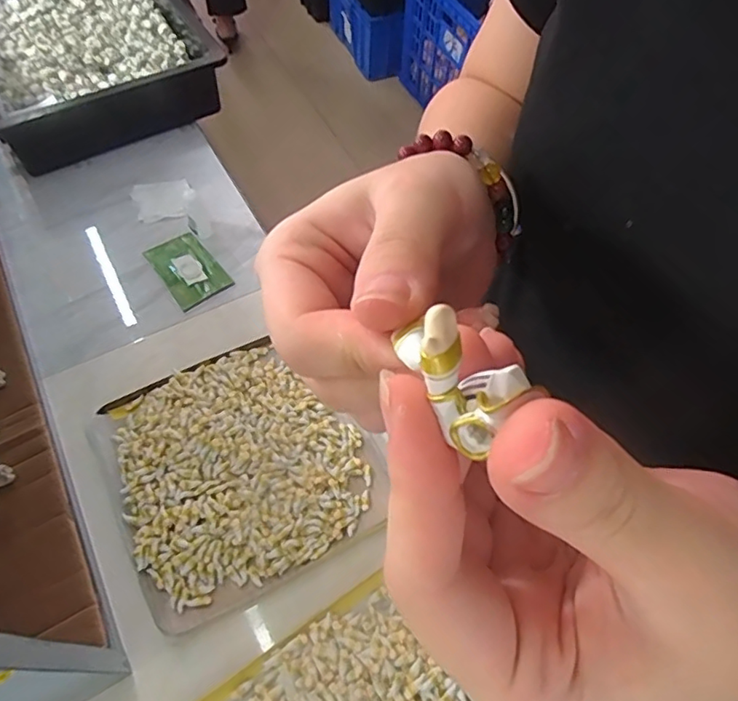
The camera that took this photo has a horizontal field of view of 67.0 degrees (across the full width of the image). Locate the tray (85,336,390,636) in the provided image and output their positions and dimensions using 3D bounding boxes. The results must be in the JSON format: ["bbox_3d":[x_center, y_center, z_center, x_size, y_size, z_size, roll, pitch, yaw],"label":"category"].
[{"bbox_3d":[-0.128,0.106,0.545,0.244,0.026,0.236,-24,64,-17],"label":"tray"}]

